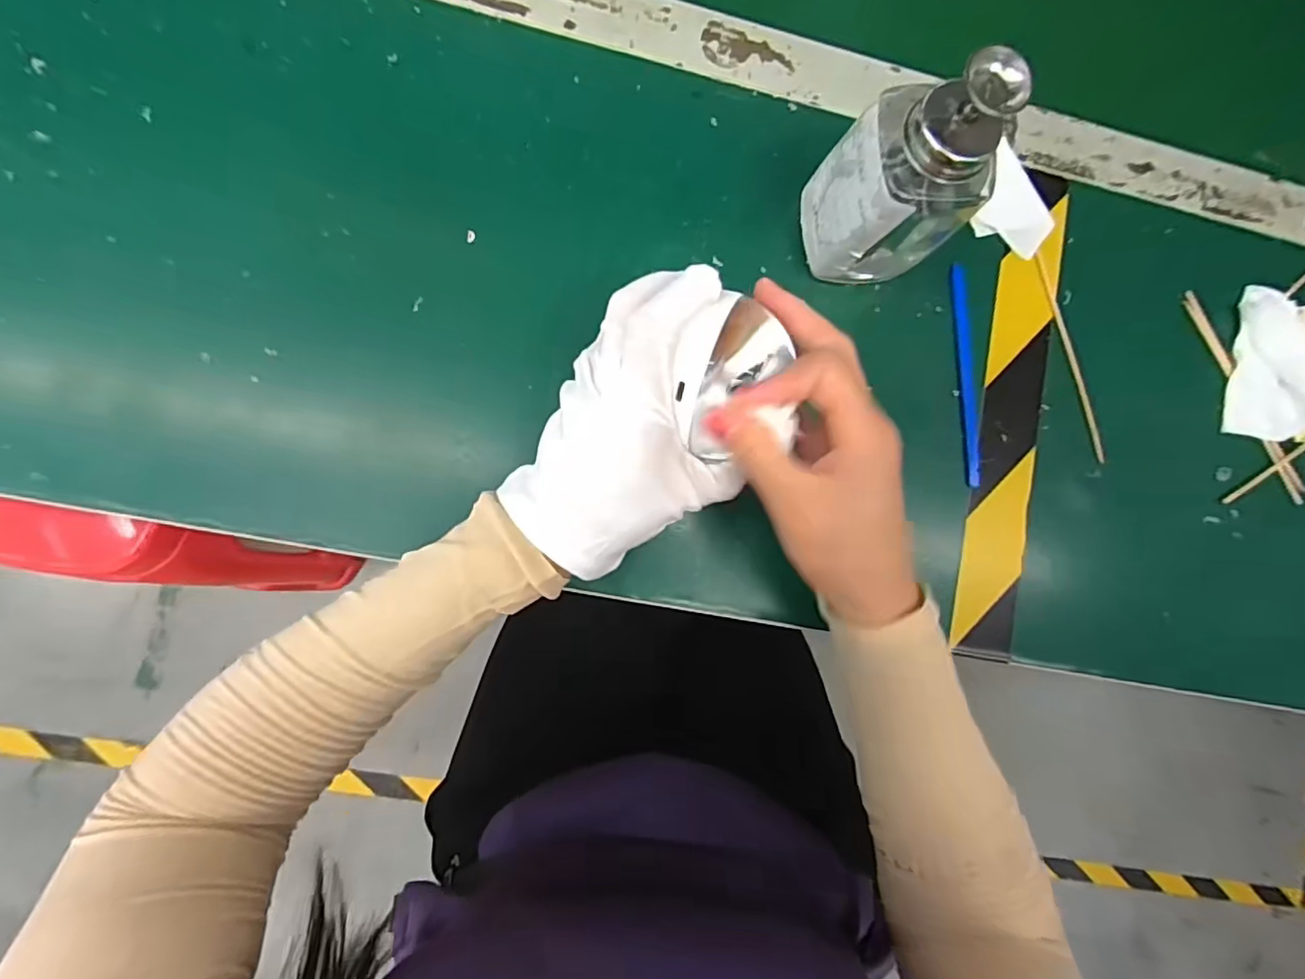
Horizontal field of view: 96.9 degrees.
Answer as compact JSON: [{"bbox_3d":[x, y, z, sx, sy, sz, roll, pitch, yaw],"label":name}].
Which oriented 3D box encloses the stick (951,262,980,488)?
[{"bbox_3d":[0.185,-0.068,0.340,0.008,0.008,0.131,-4,86,-7],"label":"stick"}]

